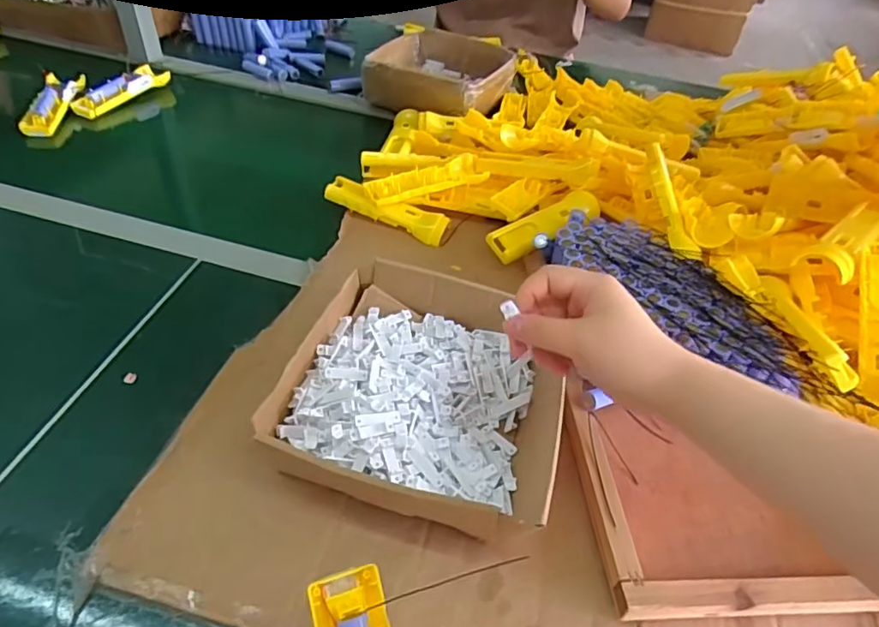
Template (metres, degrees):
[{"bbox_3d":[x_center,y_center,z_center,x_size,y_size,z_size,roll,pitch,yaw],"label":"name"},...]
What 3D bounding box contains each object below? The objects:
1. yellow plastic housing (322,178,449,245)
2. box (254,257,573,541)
[{"bbox_3d":[-0.067,-0.132,0.716,0.161,0.035,0.038,20,46,12],"label":"yellow plastic housing"},{"bbox_3d":[-0.014,0.064,0.506,0.232,0.058,0.234,13,45,5],"label":"box"}]

